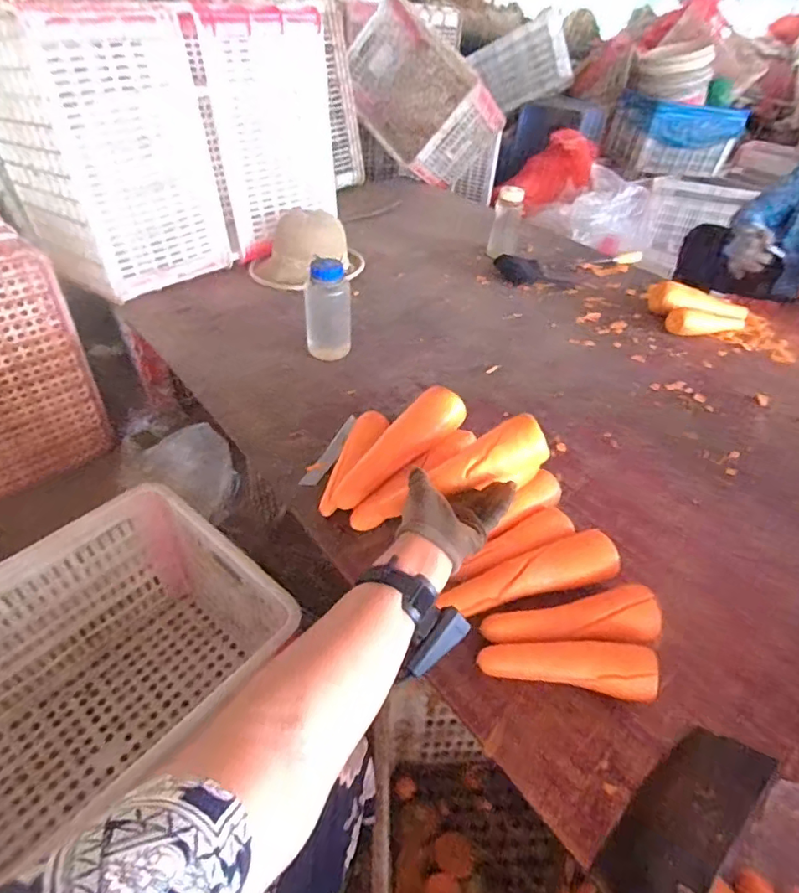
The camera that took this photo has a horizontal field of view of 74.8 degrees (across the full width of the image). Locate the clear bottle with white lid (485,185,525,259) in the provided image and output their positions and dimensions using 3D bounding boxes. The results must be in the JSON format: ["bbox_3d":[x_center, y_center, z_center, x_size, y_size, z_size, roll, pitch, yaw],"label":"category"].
[{"bbox_3d":[0.276,-0.570,1.367,0.074,0.176,0.067,10,42,6],"label":"clear bottle with white lid"}]

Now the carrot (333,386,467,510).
[{"bbox_3d":[-0.001,0.002,0.711,0.222,0.047,0.051,-42,56,-10],"label":"carrot"}]

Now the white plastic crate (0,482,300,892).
[{"bbox_3d":[-0.466,0.346,0.719,0.561,0.303,0.297,-30,52,-32],"label":"white plastic crate"}]

